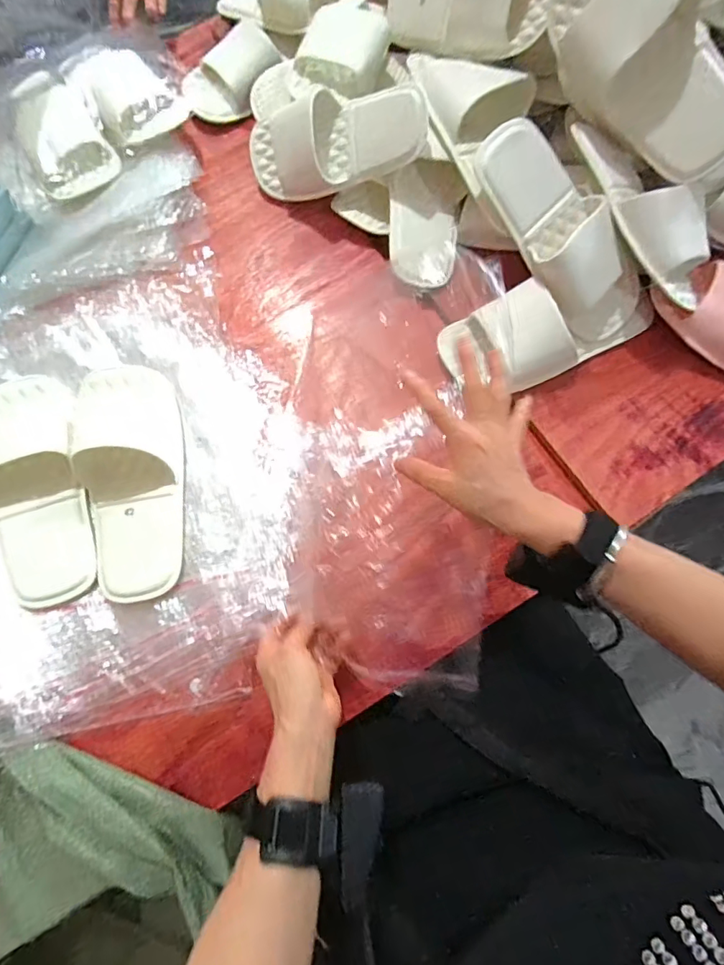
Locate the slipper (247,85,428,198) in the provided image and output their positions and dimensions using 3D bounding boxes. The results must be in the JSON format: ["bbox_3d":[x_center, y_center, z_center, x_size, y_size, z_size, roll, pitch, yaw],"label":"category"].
[{"bbox_3d":[-0.035,-0.388,0.556,0.224,0.060,0.095,5,114,26],"label":"slipper"}]

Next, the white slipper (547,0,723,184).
[{"bbox_3d":[0.266,-0.395,0.455,0.068,0.111,0.231,-30,79,-41],"label":"white slipper"}]

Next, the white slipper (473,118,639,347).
[{"bbox_3d":[0.211,-0.258,0.500,0.091,0.054,0.239,-38,99,-6],"label":"white slipper"}]

